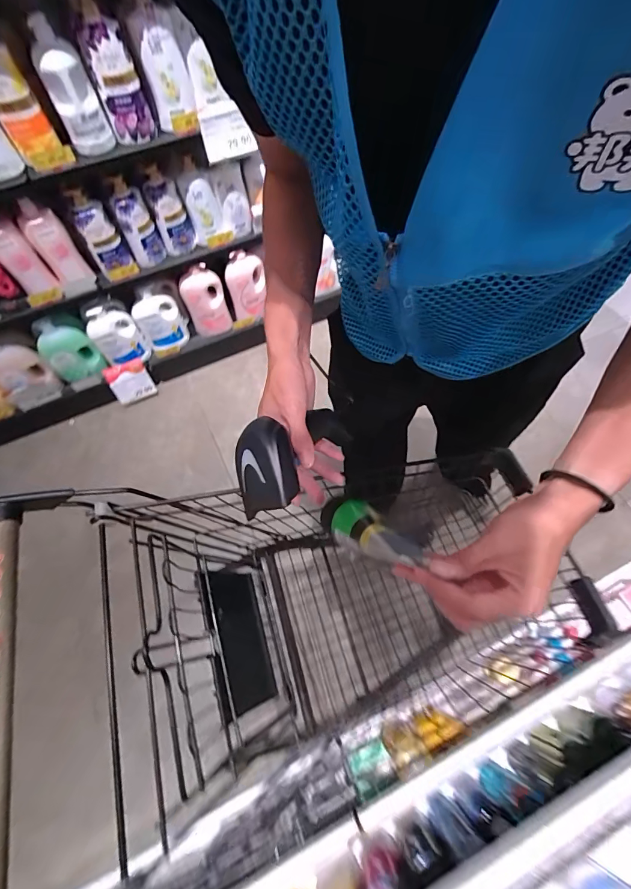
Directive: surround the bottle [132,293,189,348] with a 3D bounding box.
[{"bbox_3d":[-0.583,-0.458,1.468,0.153,0.224,0.070,-23,65,-9],"label":"bottle"}]

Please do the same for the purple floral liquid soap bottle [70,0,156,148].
[{"bbox_3d":[-0.468,-0.853,0.886,0.101,0.252,0.087,-21,65,-8],"label":"purple floral liquid soap bottle"}]

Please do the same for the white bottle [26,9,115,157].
[{"bbox_3d":[-0.554,-0.801,0.872,0.097,0.235,0.040,-22,65,-8],"label":"white bottle"}]

